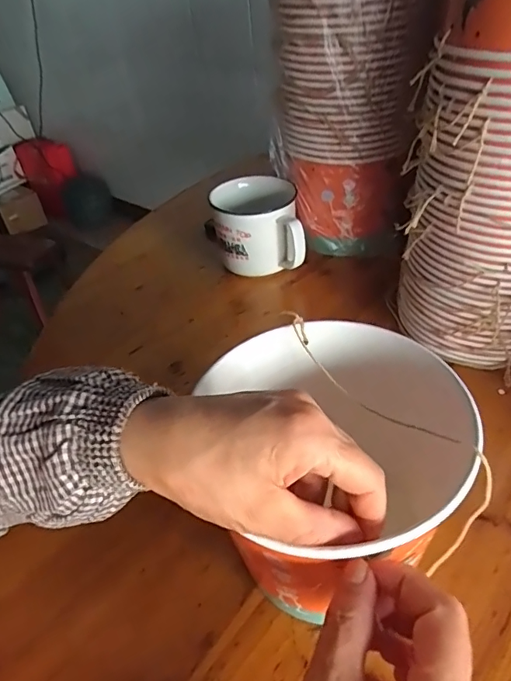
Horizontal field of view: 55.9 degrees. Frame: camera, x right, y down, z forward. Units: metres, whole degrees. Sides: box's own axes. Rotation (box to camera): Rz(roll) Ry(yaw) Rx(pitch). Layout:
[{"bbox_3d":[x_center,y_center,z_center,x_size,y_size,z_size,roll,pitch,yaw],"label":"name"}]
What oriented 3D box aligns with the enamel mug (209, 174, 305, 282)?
[{"bbox_3d":[0.003,-0.140,0.610,0.101,0.091,0.113,-7,42,1],"label":"enamel mug"}]

